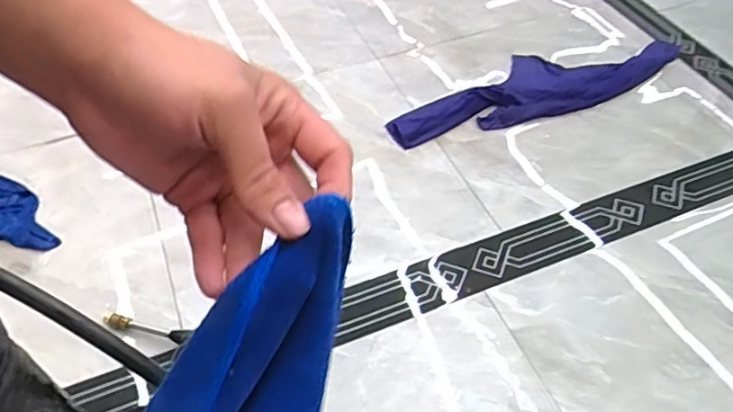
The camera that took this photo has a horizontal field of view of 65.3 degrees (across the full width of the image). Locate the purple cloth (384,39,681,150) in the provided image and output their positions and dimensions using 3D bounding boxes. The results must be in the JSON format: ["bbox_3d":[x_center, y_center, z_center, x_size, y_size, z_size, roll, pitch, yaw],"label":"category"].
[{"bbox_3d":[0.412,-0.288,1.324,0.774,0.044,0.198,-19,54,-14],"label":"purple cloth"}]

